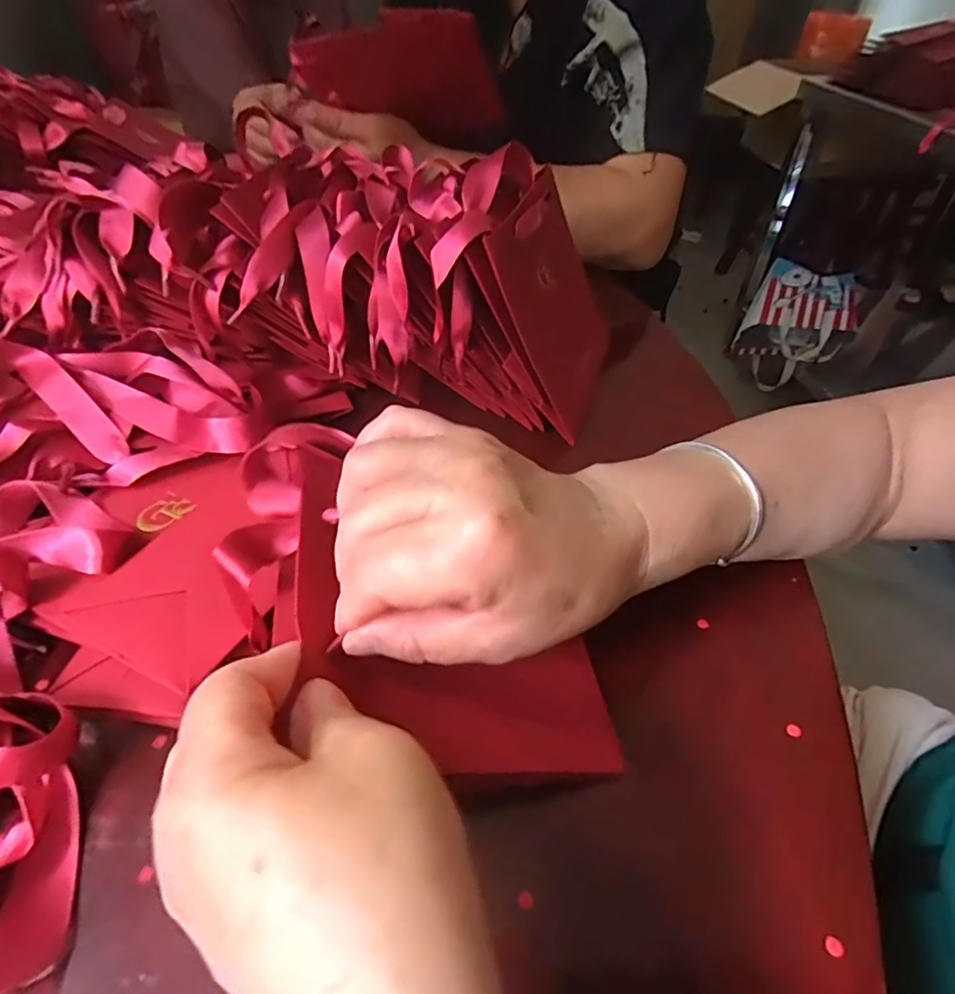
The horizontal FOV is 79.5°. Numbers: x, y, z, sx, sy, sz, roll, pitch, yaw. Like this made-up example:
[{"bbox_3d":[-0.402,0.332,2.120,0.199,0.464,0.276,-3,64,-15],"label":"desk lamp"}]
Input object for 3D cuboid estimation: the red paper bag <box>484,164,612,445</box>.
[{"bbox_3d":[0.058,-0.132,0.393,0.016,0.155,0.098,10,57,38],"label":"red paper bag"}]

